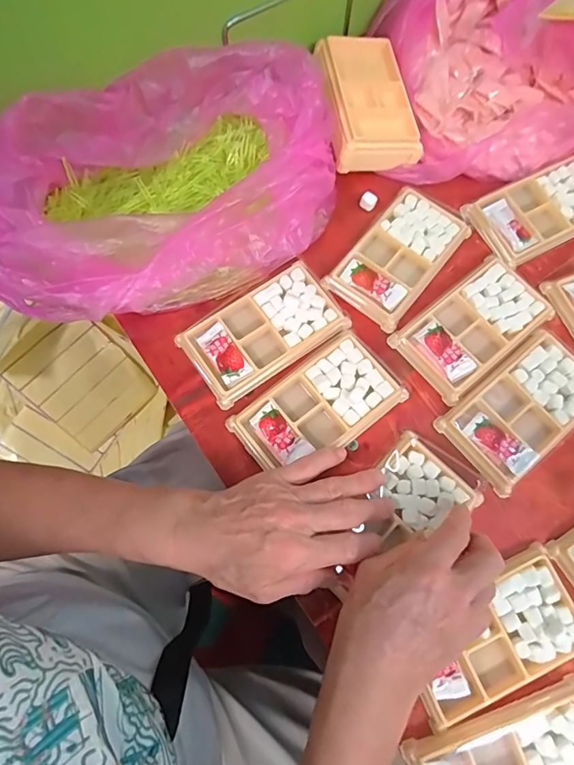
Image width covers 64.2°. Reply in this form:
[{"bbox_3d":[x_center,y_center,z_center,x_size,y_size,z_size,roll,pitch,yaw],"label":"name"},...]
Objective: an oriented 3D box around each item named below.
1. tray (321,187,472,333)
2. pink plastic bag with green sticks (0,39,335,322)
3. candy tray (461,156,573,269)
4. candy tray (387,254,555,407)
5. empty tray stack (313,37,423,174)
[{"bbox_3d":[0.106,-0.121,0.434,0.075,0.016,0.137,38,76,10],"label":"tray"},{"bbox_3d":[-0.115,-0.170,0.397,0.333,0.086,0.189,-13,74,-5],"label":"pink plastic bag with green sticks"},{"bbox_3d":[0.253,-0.170,0.454,0.141,0.016,0.076,-26,75,-9],"label":"candy tray"},{"bbox_3d":[0.169,-0.051,0.414,0.135,0.017,0.080,-39,78,-12],"label":"candy tray"},{"bbox_3d":[0.078,-0.283,0.459,0.083,0.041,0.141,-10,74,-4],"label":"empty tray stack"}]

